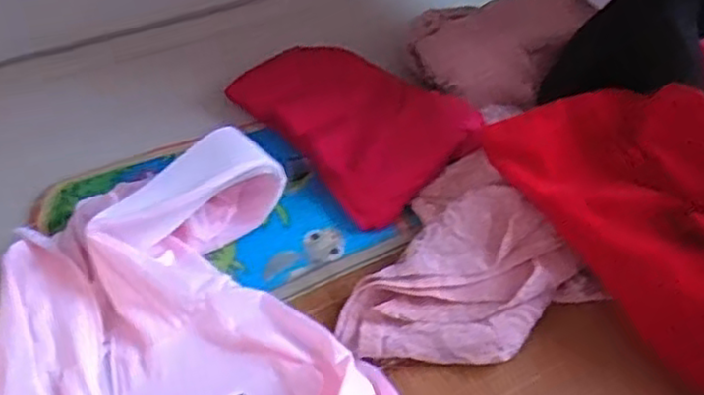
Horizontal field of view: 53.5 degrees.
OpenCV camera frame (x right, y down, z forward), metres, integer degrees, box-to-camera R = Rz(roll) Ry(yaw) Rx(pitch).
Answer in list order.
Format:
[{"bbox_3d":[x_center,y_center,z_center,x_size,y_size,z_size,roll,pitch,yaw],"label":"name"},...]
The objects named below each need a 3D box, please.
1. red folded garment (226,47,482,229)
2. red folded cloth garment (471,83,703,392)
[{"bbox_3d":[-0.003,-0.082,0.681,0.143,0.070,0.226,-27,57,-24],"label":"red folded garment"},{"bbox_3d":[0.275,-0.020,0.563,0.228,0.040,0.270,-40,66,8],"label":"red folded cloth garment"}]

